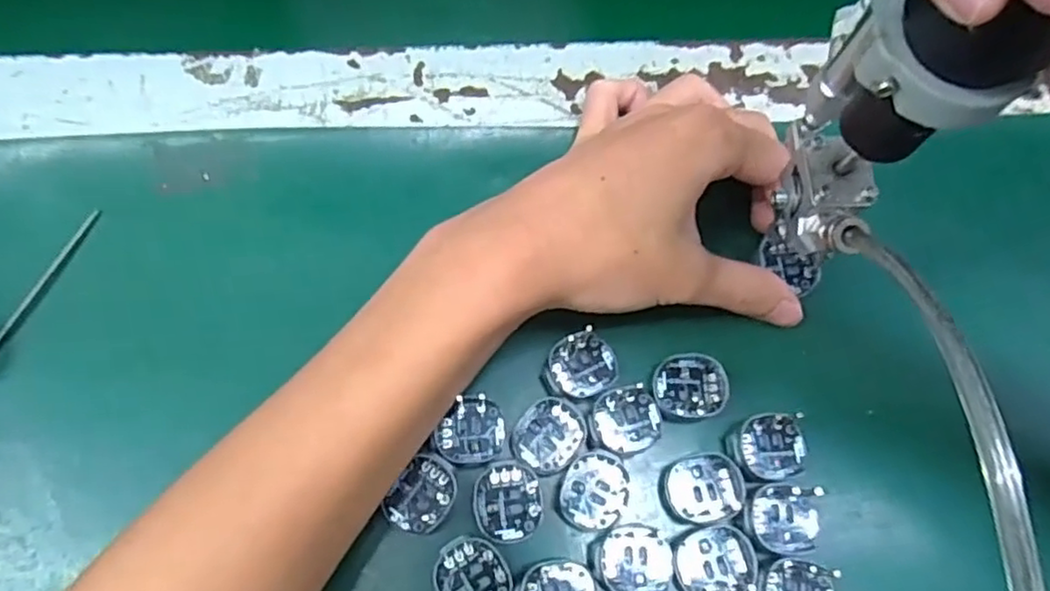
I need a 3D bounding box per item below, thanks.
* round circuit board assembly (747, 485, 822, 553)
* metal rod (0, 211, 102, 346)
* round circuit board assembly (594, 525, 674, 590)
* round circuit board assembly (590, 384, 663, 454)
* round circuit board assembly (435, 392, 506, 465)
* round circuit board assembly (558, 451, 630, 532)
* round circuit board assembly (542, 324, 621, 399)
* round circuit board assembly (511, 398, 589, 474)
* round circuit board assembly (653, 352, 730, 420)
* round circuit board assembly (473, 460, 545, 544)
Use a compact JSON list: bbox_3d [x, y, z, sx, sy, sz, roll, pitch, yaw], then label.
[{"bbox_3d":[0.096,0.081,0.245,0.027,0.004,0.024,7,69,0],"label":"round circuit board assembly"},{"bbox_3d":[-0.201,0.006,0.265,0.006,0.005,0.097,25,70,7],"label":"metal rod"},{"bbox_3d":[0.039,0.095,0.240,0.027,0.005,0.024,-7,69,-6],"label":"round circuit board assembly"},{"bbox_3d":[0.039,0.048,0.257,0.027,0.004,0.024,-12,70,-7],"label":"round circuit board assembly"},{"bbox_3d":[-0.019,0.050,0.250,0.023,0.004,0.025,1,69,-3],"label":"round circuit board assembly"},{"bbox_3d":[0.026,0.072,0.248,0.025,0.004,0.028,22,69,6],"label":"round circuit board assembly"},{"bbox_3d":[0.022,0.027,0.261,0.028,0.004,0.025,-19,71,-10],"label":"round circuit board assembly"},{"bbox_3d":[0.009,0.052,0.251,0.029,0.004,0.024,-35,74,-15],"label":"round circuit board assembly"},{"bbox_3d":[0.065,0.035,0.262,0.028,0.004,0.024,-8,69,-6],"label":"round circuit board assembly"},{"bbox_3d":[-0.006,0.074,0.242,0.025,0.004,0.028,-9,70,-6],"label":"round circuit board assembly"}]

